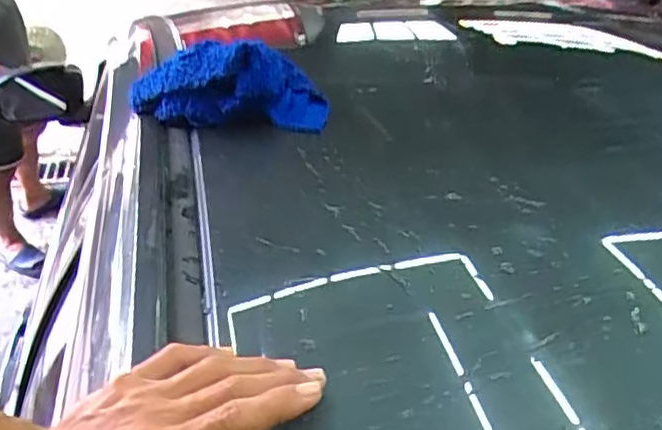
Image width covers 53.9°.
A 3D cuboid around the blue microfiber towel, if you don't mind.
[{"bbox_3d":[-0.114,-0.148,0.713,0.218,0.084,0.101,7,36,2],"label":"blue microfiber towel"}]

